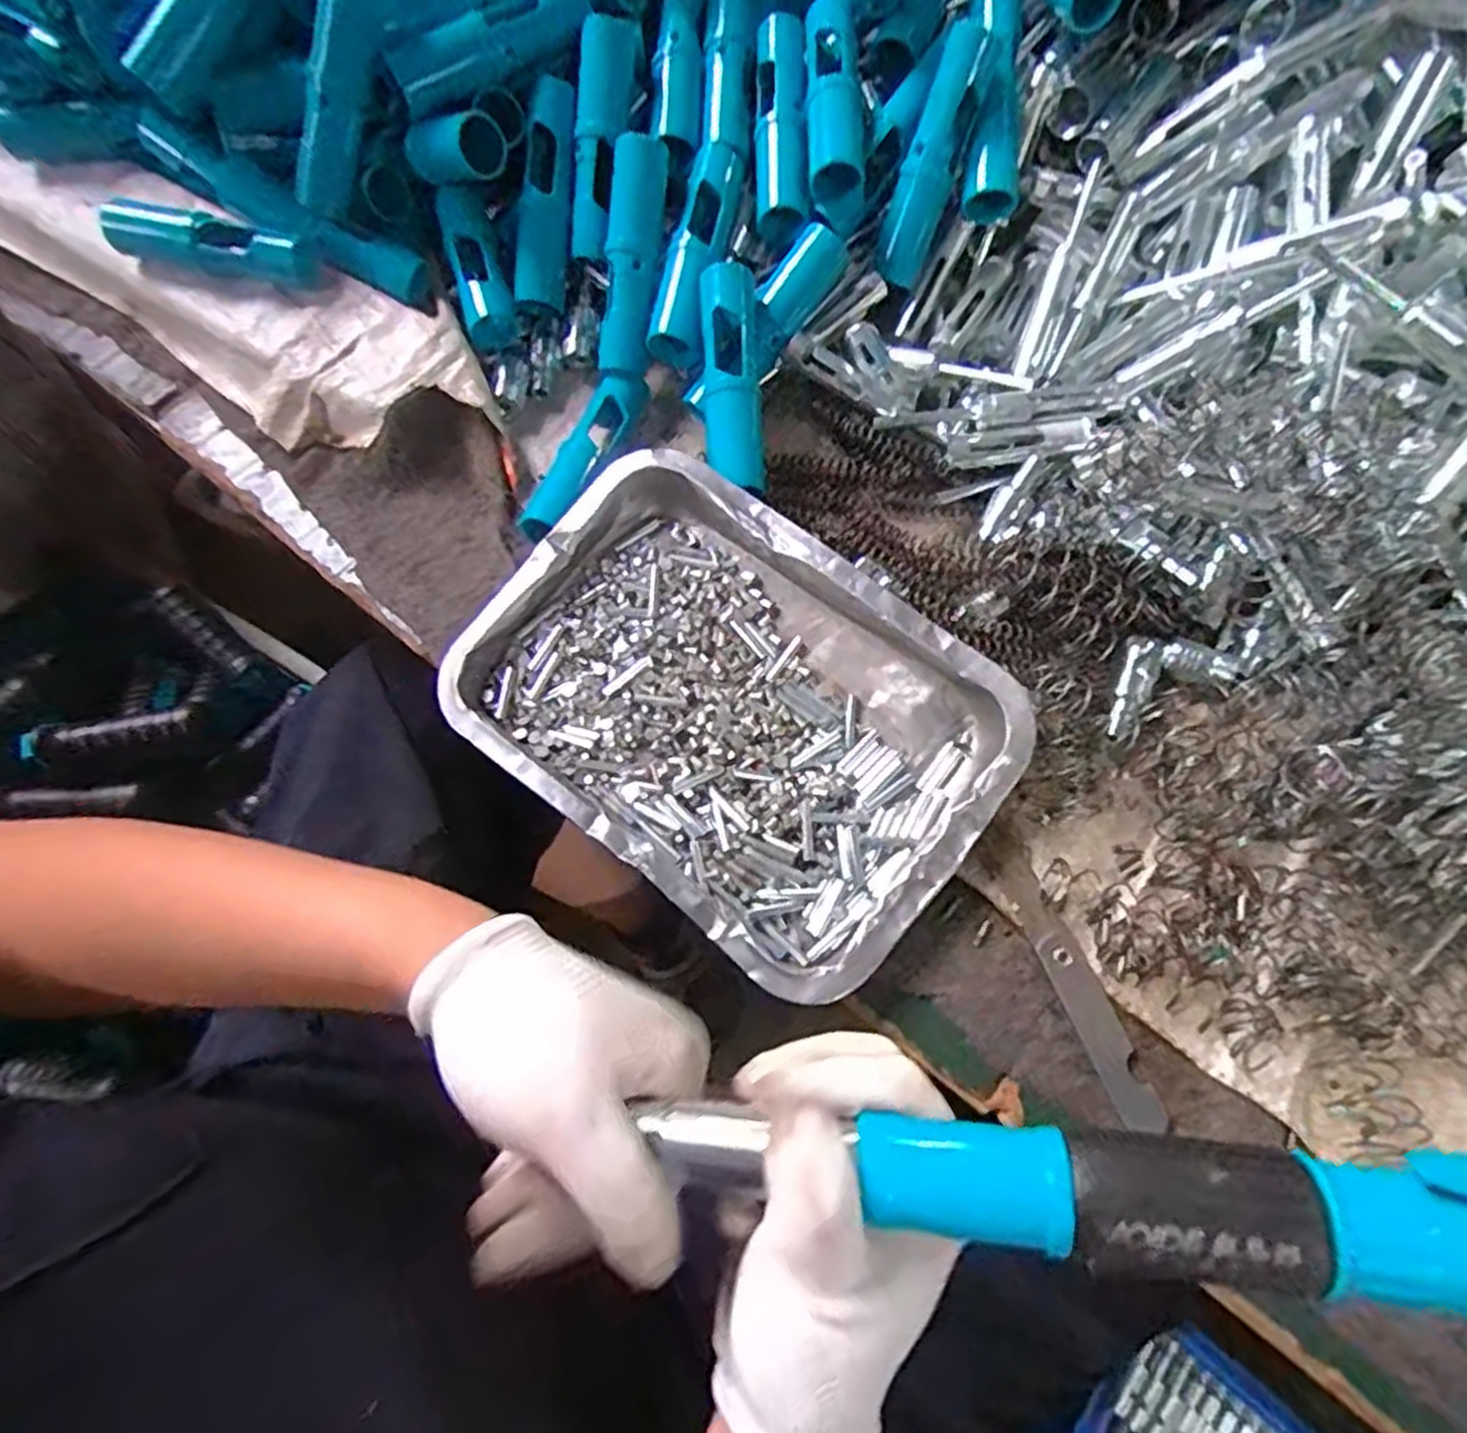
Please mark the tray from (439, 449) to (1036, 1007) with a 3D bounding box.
[{"bbox_3d":[-0.003,-0.006,0.382,0.257,0.034,0.181,37,76,14],"label":"tray"}]

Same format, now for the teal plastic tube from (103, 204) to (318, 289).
[{"bbox_3d":[-0.314,-0.282,0.461,0.139,0.025,0.021,13,72,7],"label":"teal plastic tube"}]

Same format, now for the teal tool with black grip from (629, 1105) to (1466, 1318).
[{"bbox_3d":[0.109,0.152,0.218,0.287,0.055,0.089,8,71,11],"label":"teal tool with black grip"}]

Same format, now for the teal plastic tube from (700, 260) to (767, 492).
[{"bbox_3d":[0.000,-0.182,0.429,0.032,0.034,0.117,-4,93,1],"label":"teal plastic tube"}]

